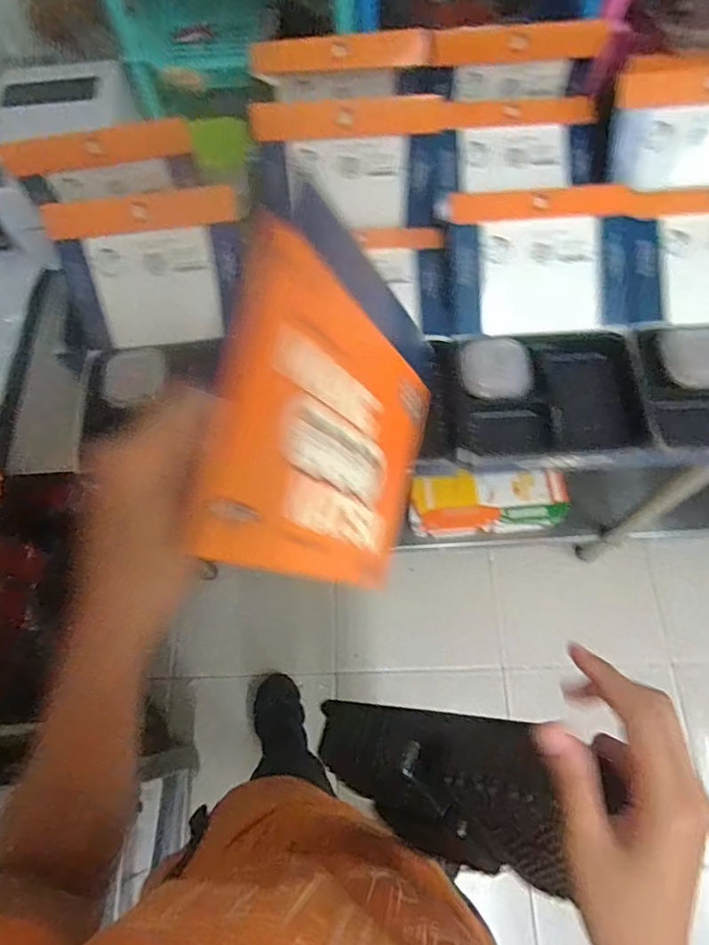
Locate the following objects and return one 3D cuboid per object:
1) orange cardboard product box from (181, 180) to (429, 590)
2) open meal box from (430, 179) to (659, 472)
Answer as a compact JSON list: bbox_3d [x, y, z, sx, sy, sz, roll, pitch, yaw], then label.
[{"bbox_3d":[-0.005,-0.032,0.353,0.010,0.227,0.198,9,80,31],"label":"orange cardboard product box"},{"bbox_3d":[0.217,-0.177,0.667,0.248,0.116,0.307,-4,67,1],"label":"open meal box"}]

